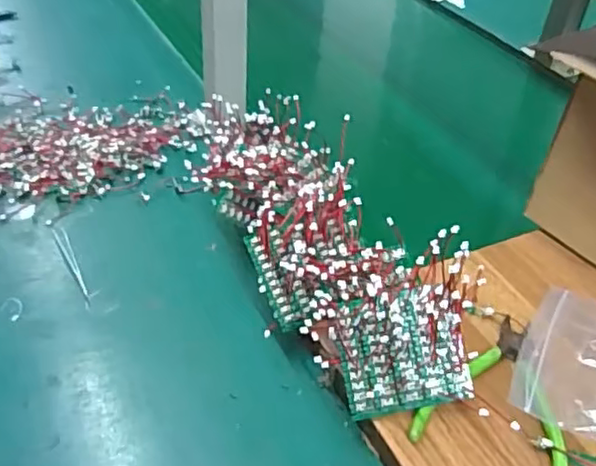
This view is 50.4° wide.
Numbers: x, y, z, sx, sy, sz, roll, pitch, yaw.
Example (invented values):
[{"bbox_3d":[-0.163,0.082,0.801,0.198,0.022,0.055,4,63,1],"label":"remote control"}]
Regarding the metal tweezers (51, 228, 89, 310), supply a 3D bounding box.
[{"bbox_3d":[-0.208,0.031,0.584,0.011,0.008,0.115,-18,45,-23],"label":"metal tweezers"}]

